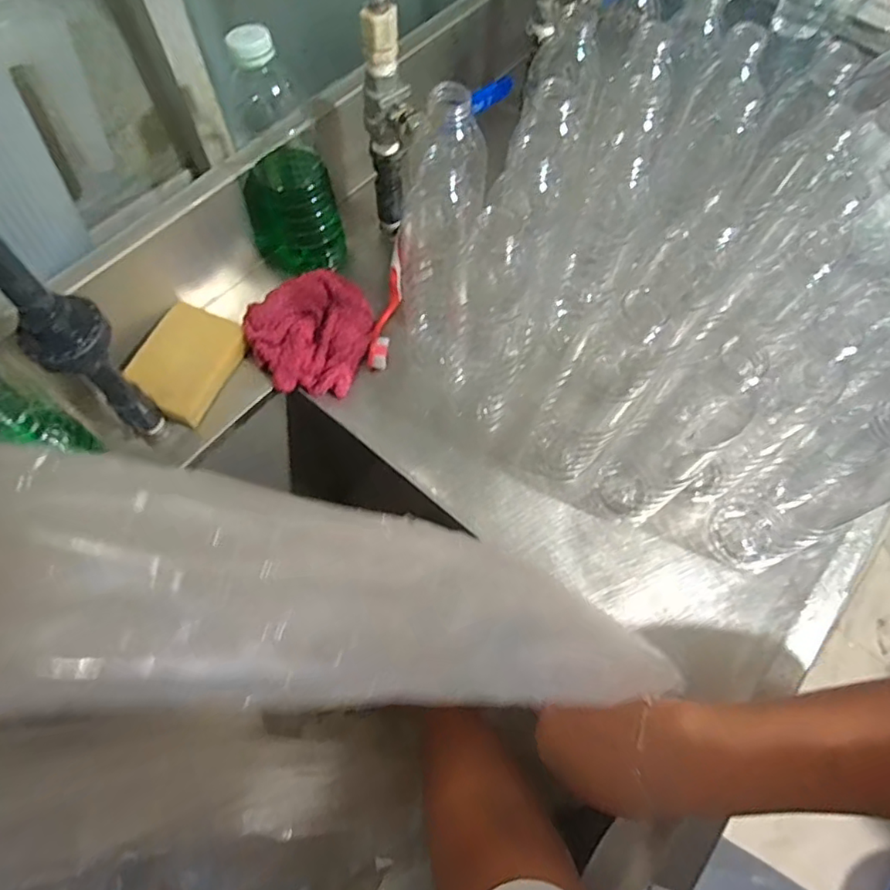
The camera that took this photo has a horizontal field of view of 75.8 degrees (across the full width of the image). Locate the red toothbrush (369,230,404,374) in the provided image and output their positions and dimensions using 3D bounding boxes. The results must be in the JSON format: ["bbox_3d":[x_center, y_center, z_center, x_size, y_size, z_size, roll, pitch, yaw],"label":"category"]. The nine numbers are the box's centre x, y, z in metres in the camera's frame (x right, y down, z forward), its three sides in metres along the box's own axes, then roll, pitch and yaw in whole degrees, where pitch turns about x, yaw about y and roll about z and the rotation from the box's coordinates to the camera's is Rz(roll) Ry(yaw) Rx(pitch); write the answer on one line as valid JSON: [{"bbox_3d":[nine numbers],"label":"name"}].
[{"bbox_3d":[-0.052,-0.142,0.555,0.019,0.014,0.152,8,65,3],"label":"red toothbrush"}]

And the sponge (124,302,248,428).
[{"bbox_3d":[-0.231,-0.074,0.513,0.073,0.020,0.105,19,66,8],"label":"sponge"}]

